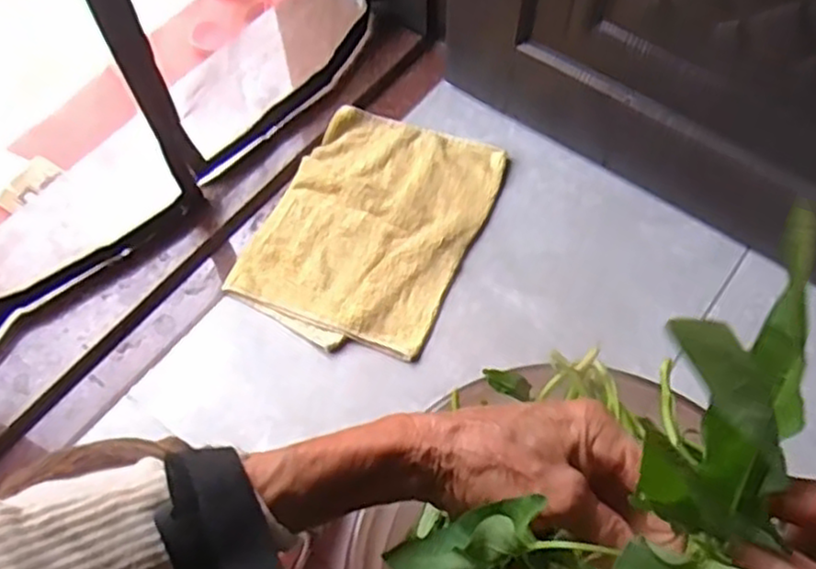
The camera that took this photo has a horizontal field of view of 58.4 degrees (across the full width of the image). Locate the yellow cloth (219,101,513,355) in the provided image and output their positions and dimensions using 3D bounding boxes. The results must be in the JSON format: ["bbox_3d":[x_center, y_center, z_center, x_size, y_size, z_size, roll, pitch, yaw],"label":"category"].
[{"bbox_3d":[-0.045,-0.078,0.917,0.245,0.017,0.336,23,66,13],"label":"yellow cloth"}]

